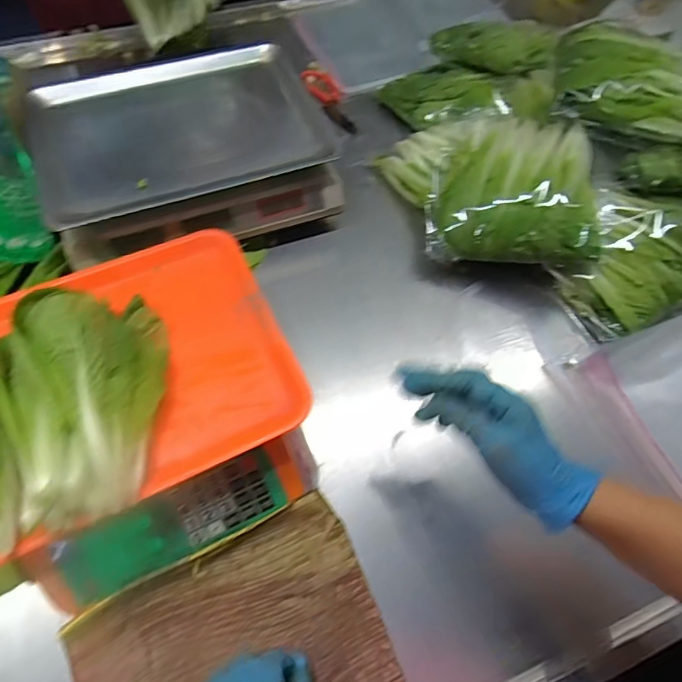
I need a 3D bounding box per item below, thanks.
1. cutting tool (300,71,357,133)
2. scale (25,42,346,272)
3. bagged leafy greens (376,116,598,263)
[{"bbox_3d":[-0.019,-0.398,0.792,0.049,0.018,0.169,-14,59,-18],"label":"cutting tool"},{"bbox_3d":[-0.201,-0.236,0.640,0.345,0.118,0.260,-18,66,-12],"label":"scale"},{"bbox_3d":[0.189,-0.196,0.639,0.255,0.116,0.209,8,63,0],"label":"bagged leafy greens"}]

